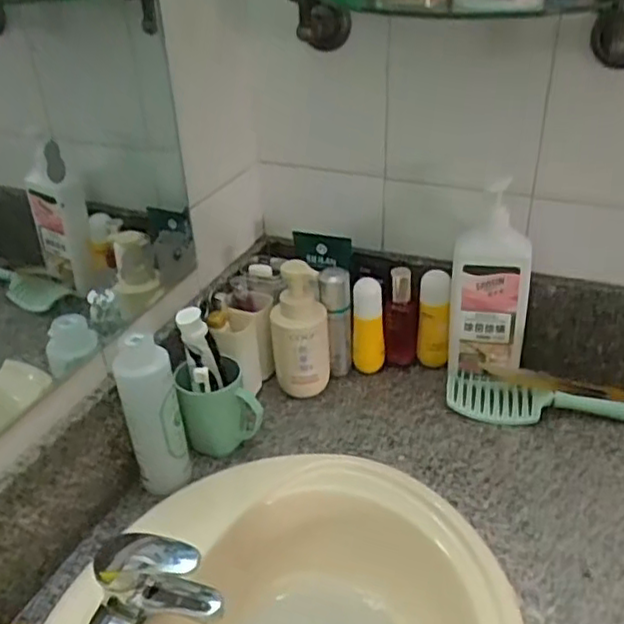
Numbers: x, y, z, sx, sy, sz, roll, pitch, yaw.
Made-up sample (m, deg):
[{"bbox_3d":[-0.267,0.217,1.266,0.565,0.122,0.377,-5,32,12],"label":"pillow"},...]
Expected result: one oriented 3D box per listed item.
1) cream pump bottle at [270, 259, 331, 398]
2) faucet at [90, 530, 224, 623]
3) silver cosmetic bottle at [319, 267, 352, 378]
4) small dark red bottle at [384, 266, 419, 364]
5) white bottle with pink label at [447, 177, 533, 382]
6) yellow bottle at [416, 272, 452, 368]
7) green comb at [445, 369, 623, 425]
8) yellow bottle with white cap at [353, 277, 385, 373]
[{"bbox_3d":[-0.015,0.022,0.923,0.078,0.200,0.080,-2,32,0],"label":"cream pump bottle"},{"bbox_3d":[-0.154,0.263,0.637,0.129,0.083,0.088,-6,34,-7],"label":"faucet"},{"bbox_3d":[0.034,0.022,0.955,0.045,0.172,0.042,-1,32,2],"label":"silver cosmetic bottle"},{"bbox_3d":[0.130,0.014,0.965,0.046,0.163,0.032,5,33,11],"label":"small dark red bottle"},{"bbox_3d":[0.244,-0.016,0.908,0.102,0.269,0.087,10,34,19],"label":"white bottle with pink label"},{"bbox_3d":[0.176,0.016,0.962,0.047,0.151,0.036,8,33,15],"label":"yellow bottle"},{"bbox_3d":[0.310,0.126,0.886,0.257,0.035,0.068,7,33,14],"label":"green comb"},{"bbox_3d":[0.083,0.023,0.964,0.046,0.147,0.032,1,32,5],"label":"yellow bottle with white cap"}]

